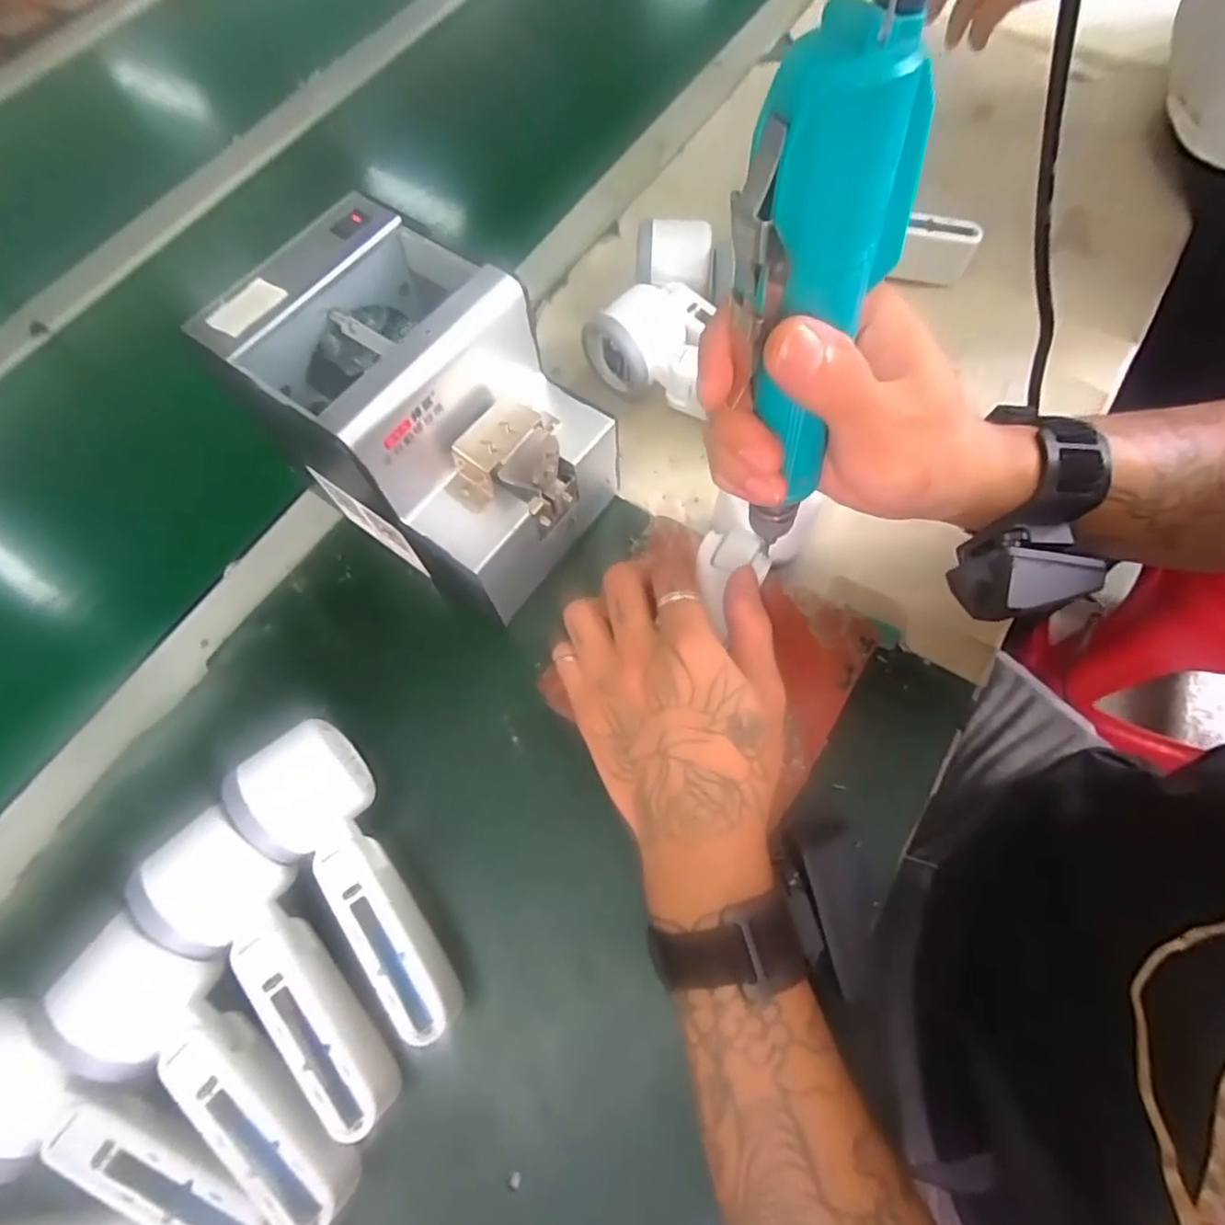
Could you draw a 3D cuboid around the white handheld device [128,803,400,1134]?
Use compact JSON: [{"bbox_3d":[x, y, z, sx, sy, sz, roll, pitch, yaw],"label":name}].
[{"bbox_3d":[-0.160,0.169,0.302,0.165,0.046,0.054,42,76,17],"label":"white handheld device"}]

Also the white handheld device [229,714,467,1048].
[{"bbox_3d":[-0.127,0.132,0.319,0.058,0.048,0.163,-39,71,-12],"label":"white handheld device"}]

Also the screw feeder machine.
[{"bbox_3d":[-0.101,-0.107,0.365,0.171,0.144,0.119,33,73,15],"label":"screw feeder machine"}]

